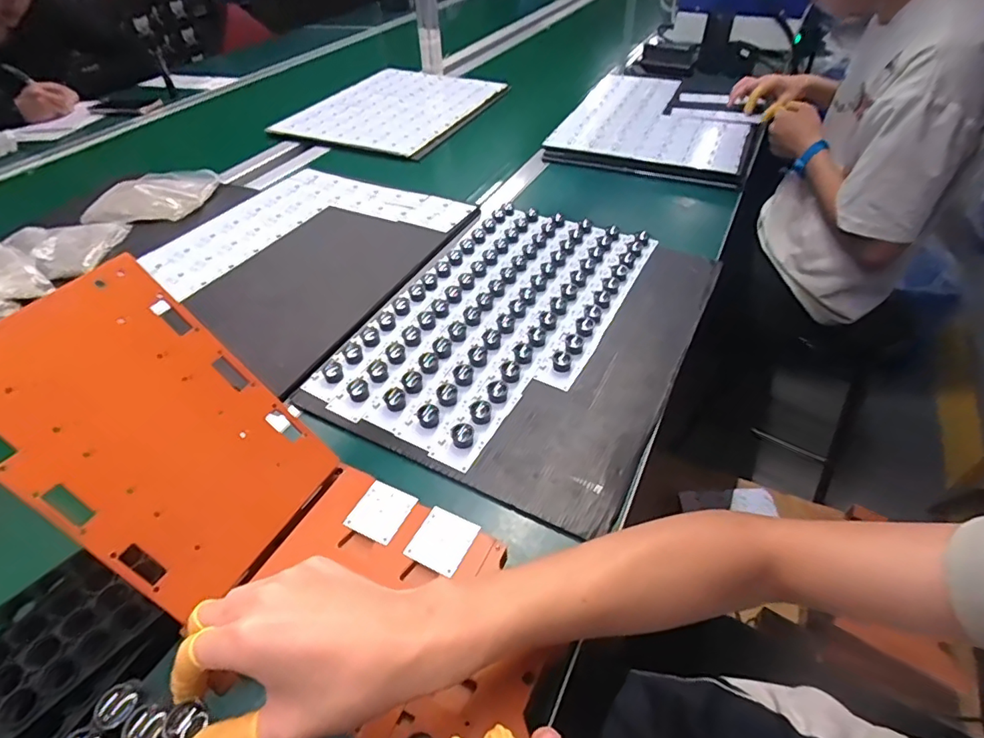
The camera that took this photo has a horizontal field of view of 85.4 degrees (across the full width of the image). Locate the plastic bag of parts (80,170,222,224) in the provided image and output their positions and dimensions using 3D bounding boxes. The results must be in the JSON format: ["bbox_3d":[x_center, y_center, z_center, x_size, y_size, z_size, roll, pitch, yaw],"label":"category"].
[{"bbox_3d":[-0.576,-0.300,0.913,0.166,0.031,0.176,3,43,6],"label":"plastic bag of parts"}]

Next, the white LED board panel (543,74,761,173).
[{"bbox_3d":[0.352,-0.523,1.113,0.351,0.018,0.443,18,50,21],"label":"white LED board panel"}]

